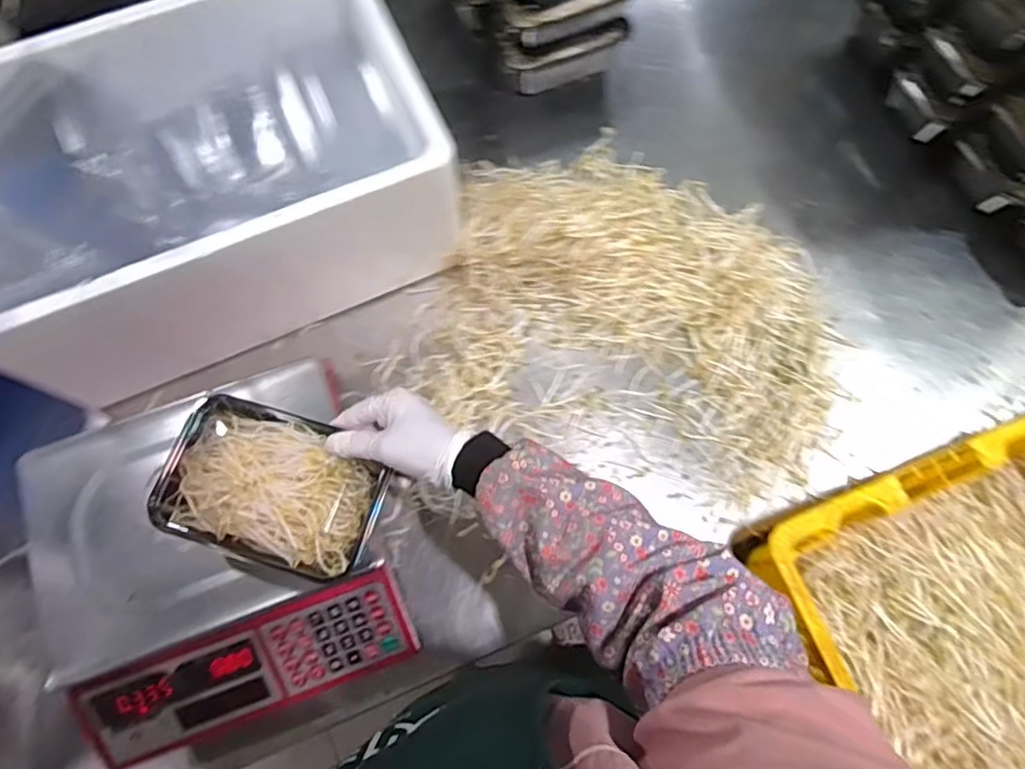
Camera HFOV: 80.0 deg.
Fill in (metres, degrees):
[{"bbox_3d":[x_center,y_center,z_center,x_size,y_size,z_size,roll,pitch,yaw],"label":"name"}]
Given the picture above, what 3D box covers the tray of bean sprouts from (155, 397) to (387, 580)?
[{"bbox_3d":[-0.202,0.087,0.526,0.183,0.042,0.122,17,73,5],"label":"tray of bean sprouts"}]

